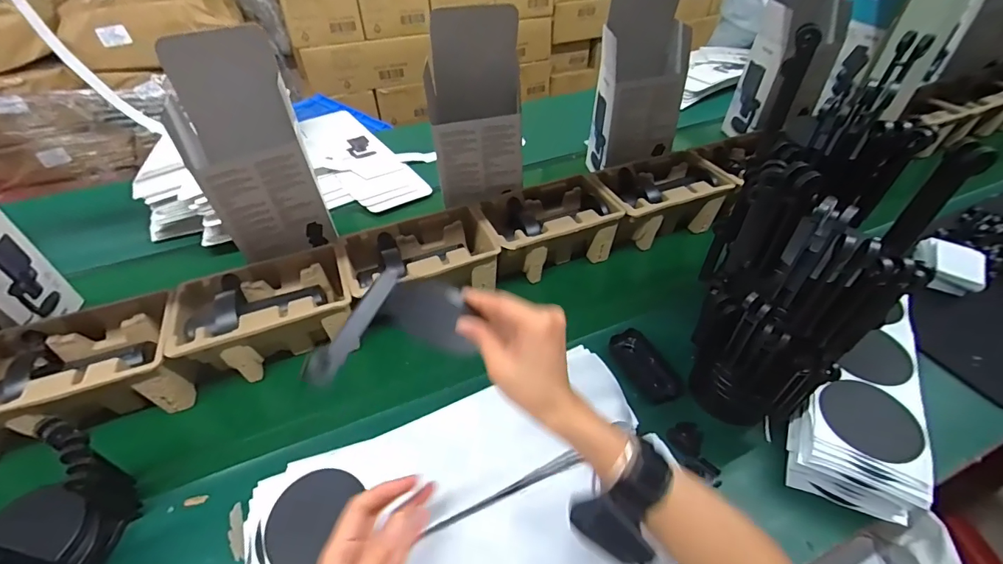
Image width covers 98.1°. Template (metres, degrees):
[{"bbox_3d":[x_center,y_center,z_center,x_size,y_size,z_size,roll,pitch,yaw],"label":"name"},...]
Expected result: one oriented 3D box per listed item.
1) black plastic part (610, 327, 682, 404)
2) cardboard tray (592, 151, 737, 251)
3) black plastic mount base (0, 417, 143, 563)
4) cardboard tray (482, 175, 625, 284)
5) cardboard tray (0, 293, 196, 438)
[{"bbox_3d":[0.198,0.113,0.596,0.053,0.019,0.111,-18,47,-20],"label":"black plastic part"},{"bbox_3d":[0.283,-0.147,0.811,0.225,0.103,0.137,-15,46,-17],"label":"cardboard tray"},{"bbox_3d":[-0.454,0.228,0.419,0.101,0.145,0.136,3,43,2],"label":"black plastic mount base"},{"bbox_3d":[0.075,-0.091,0.758,0.226,0.099,0.142,-16,46,-18],"label":"cardboard tray"},{"bbox_3d":[-0.537,0.117,0.566,0.231,0.100,0.138,-14,46,-16],"label":"cardboard tray"}]

